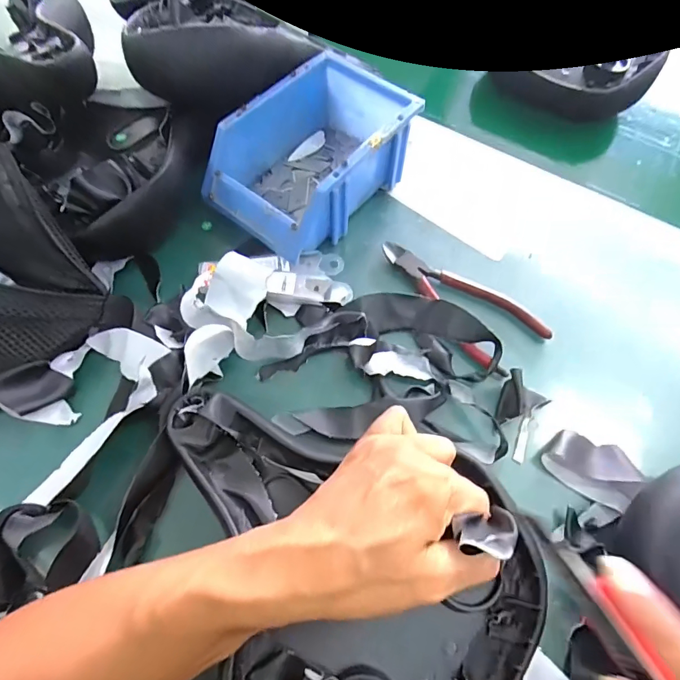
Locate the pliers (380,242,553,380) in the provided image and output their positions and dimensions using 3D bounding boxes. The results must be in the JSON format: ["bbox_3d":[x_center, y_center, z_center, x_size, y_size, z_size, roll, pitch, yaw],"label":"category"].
[{"bbox_3d":[0.100,-0.038,0.373,0.065,0.013,0.151,-37,70,-18],"label":"pliers"}]

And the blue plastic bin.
[{"bbox_3d":[-0.024,-0.164,0.396,0.115,0.081,0.172,38,68,16],"label":"blue plastic bin"}]

